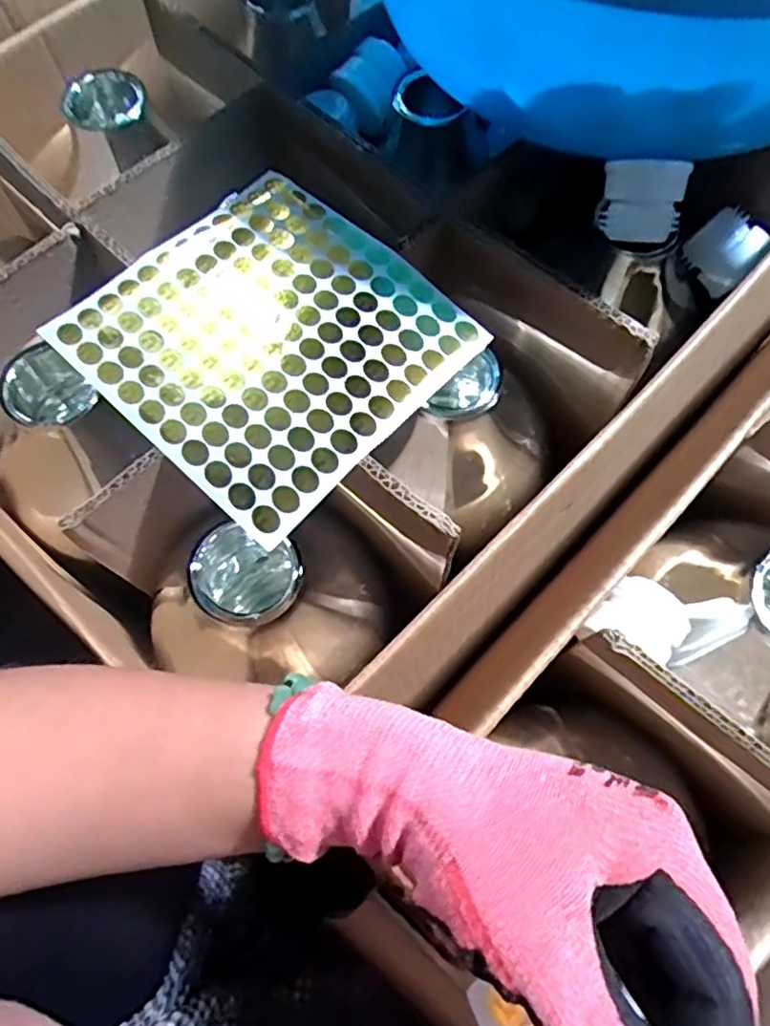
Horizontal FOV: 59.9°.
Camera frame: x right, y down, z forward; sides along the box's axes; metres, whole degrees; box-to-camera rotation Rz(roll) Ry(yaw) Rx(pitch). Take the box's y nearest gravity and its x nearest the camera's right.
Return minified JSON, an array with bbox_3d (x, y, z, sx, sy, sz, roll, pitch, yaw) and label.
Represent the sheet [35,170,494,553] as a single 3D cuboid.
[{"bbox_3d":[-0.059,-0.091,0.344,0.166,0.013,0.159,41,73,13],"label":"sheet"}]

